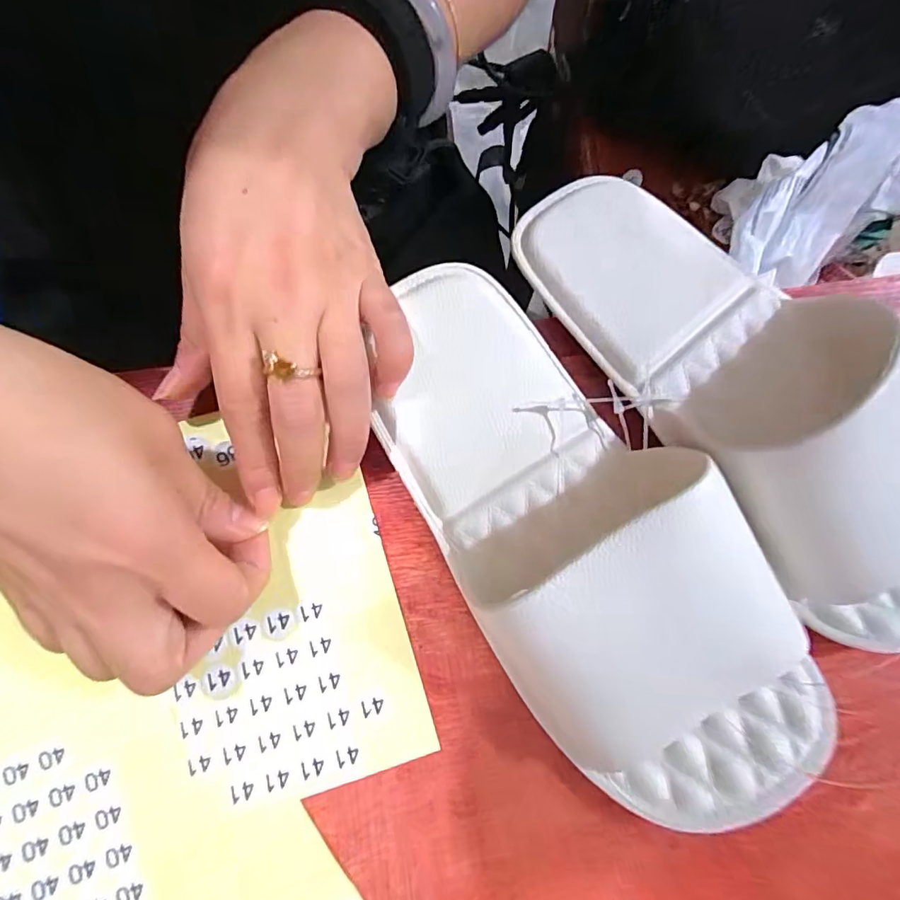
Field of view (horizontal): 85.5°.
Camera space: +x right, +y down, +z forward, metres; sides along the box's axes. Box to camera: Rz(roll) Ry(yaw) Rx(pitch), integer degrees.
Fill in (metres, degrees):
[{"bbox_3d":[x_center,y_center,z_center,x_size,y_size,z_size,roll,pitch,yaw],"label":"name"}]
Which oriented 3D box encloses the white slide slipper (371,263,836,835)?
[{"bbox_3d":[0.050,0.025,0.182,0.104,0.049,0.237,-28,81,-6],"label":"white slide slipper"}]

